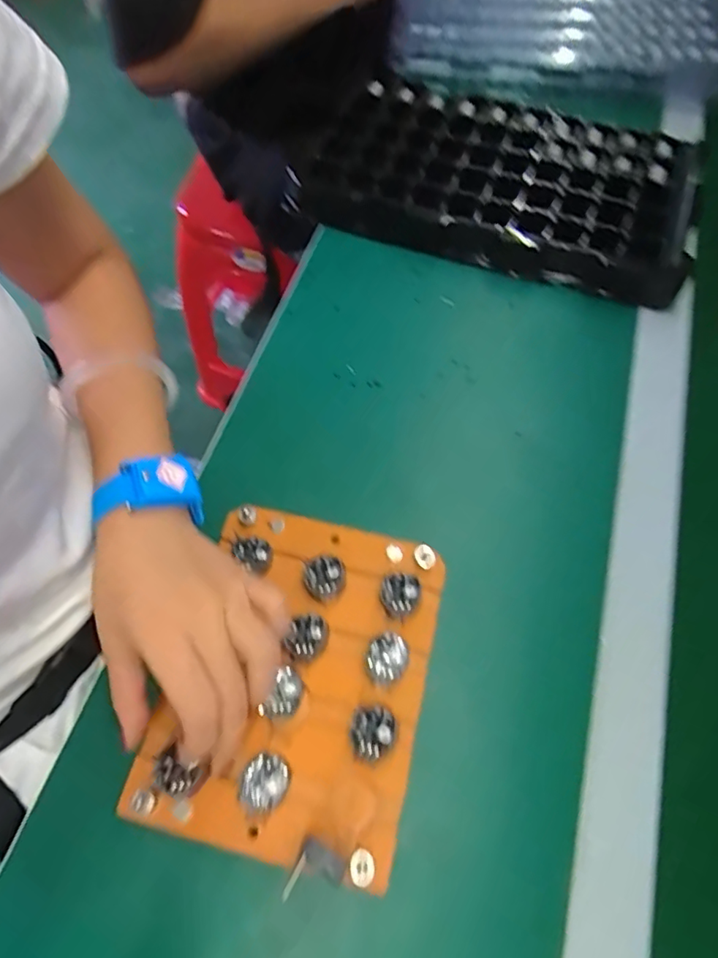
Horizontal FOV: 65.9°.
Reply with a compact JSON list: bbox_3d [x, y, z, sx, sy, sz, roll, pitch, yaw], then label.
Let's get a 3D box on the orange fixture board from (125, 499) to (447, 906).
[{"bbox_3d":[-0.036,0.115,0.330,0.146,0.024,0.186,11,59,10],"label":"orange fixture board"}]

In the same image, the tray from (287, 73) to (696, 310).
[{"bbox_3d":[0.136,-0.290,0.536,0.359,0.045,0.211,22,65,10],"label":"tray"}]

